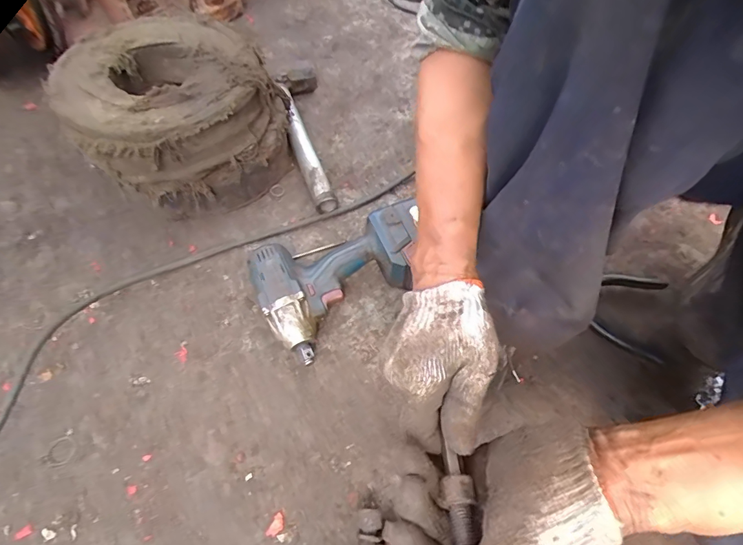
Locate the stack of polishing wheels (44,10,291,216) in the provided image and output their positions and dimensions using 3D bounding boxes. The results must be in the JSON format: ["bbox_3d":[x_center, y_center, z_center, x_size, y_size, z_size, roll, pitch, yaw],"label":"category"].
[{"bbox_3d":[-0.269,-0.215,0.590,0.261,0.165,0.246,-36,68,-24],"label":"stack of polishing wheels"}]

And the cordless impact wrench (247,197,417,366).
[{"bbox_3d":[-0.038,0.011,0.505,0.195,0.079,0.144,-16,58,-16],"label":"cordless impact wrench"}]

